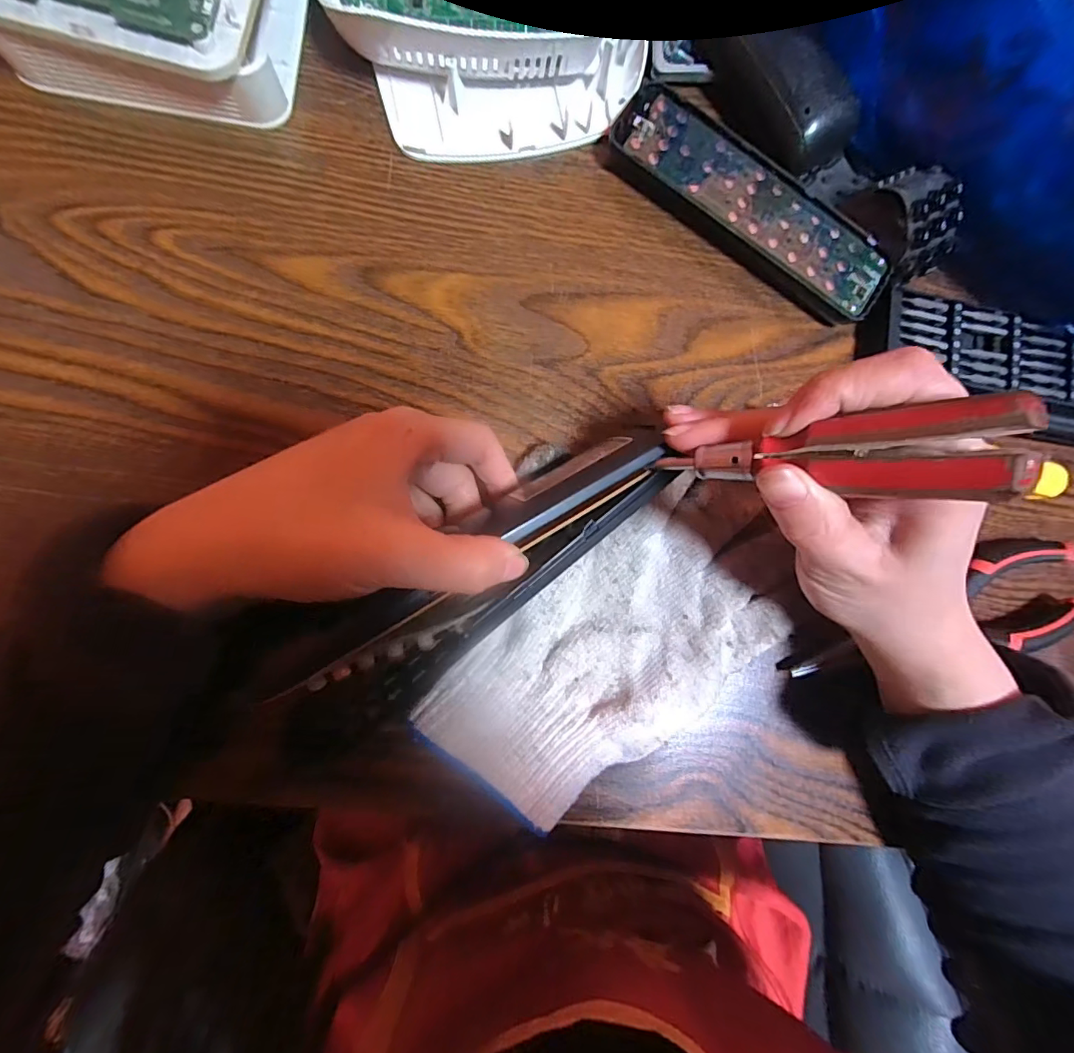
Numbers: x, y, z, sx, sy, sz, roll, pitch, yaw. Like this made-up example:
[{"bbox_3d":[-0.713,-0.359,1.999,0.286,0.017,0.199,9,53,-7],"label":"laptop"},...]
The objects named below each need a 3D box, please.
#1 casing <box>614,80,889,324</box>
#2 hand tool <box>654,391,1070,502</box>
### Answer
[{"bbox_3d":[0.108,-0.160,0.247,0.153,0.016,0.048,35,82,-4],"label":"casing"},{"bbox_3d":[0.082,-0.021,0.146,0.014,0.103,0.022,15,82,-42],"label":"hand tool"}]

